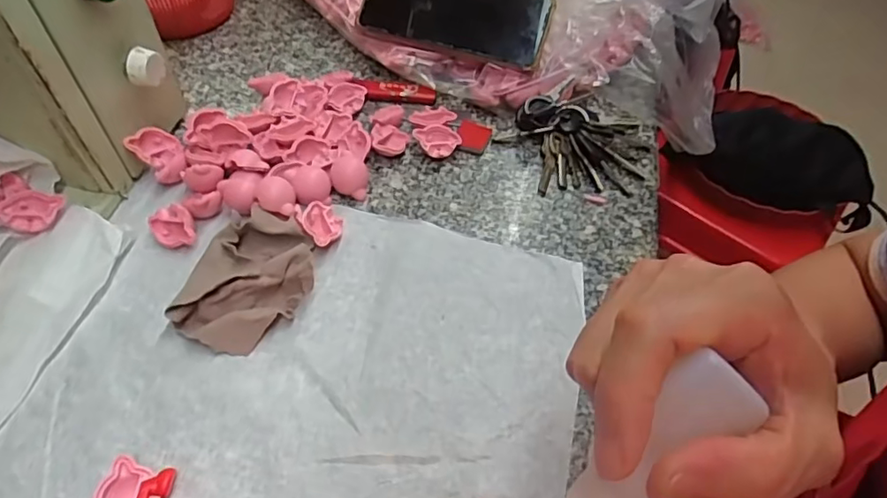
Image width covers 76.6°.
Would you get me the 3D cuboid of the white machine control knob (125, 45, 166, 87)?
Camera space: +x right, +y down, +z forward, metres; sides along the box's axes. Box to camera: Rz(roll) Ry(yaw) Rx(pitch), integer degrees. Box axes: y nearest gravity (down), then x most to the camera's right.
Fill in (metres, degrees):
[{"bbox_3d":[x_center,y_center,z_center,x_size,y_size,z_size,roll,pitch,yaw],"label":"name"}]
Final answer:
[{"bbox_3d":[-0.204,-0.125,0.384,0.019,0.022,0.025,0,53,-5],"label":"white machine control knob"}]

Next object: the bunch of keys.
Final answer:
[{"bbox_3d":[0.118,-0.087,0.461,0.104,0.026,0.086,0,53,-5],"label":"bunch of keys"}]

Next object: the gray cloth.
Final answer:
[{"bbox_3d":[-0.128,0.017,0.362,0.079,0.030,0.097,38,59,21],"label":"gray cloth"}]

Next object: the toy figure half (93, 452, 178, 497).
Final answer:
[{"bbox_3d":[-0.157,0.128,0.288,0.033,0.016,0.035,11,53,3],"label":"toy figure half"}]

